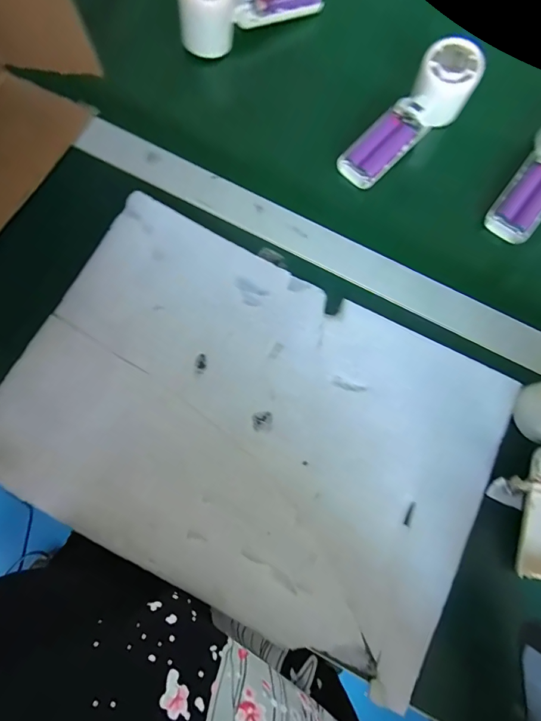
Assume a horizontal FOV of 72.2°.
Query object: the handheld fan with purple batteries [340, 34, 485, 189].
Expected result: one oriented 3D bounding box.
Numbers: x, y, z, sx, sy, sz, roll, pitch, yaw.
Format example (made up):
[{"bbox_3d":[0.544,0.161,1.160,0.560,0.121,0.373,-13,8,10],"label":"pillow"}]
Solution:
[{"bbox_3d":[0.143,-0.250,0.389,0.168,0.040,0.054,-45,82,4],"label":"handheld fan with purple batteries"}]

